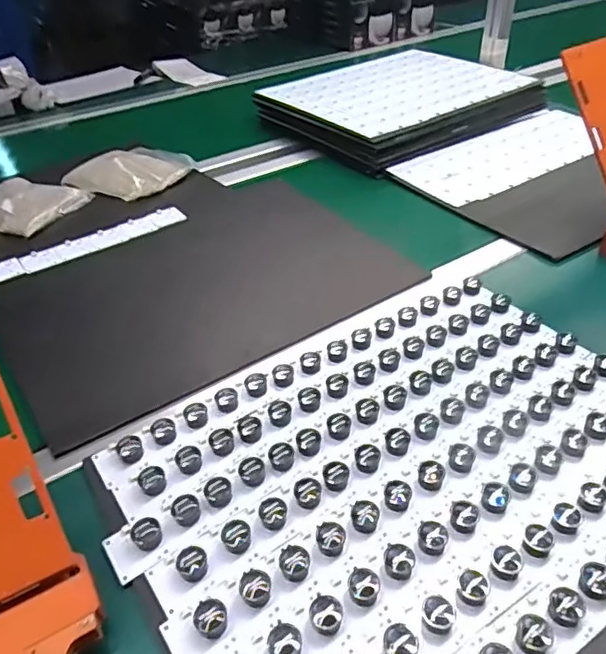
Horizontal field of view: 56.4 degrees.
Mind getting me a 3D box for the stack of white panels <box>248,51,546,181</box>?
[{"bbox_3d":[0.201,-0.470,1.171,0.497,0.066,0.384,-26,45,-26],"label":"stack of white panels"}]

